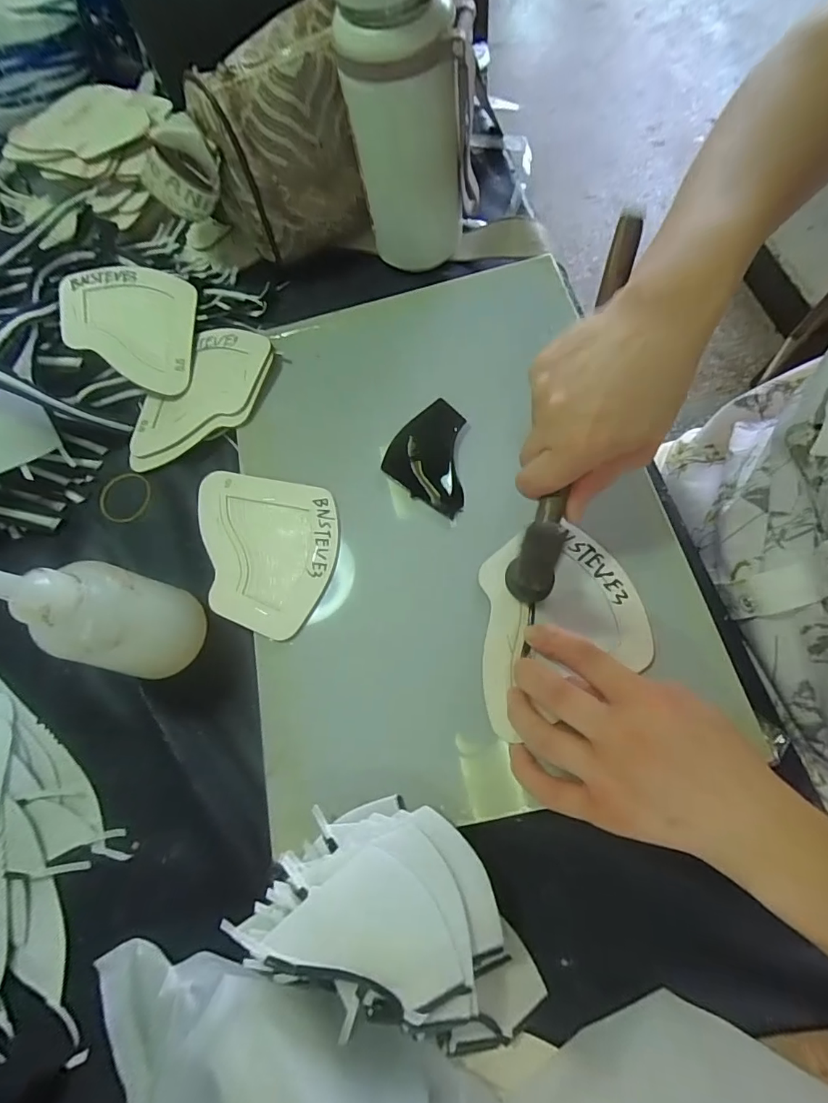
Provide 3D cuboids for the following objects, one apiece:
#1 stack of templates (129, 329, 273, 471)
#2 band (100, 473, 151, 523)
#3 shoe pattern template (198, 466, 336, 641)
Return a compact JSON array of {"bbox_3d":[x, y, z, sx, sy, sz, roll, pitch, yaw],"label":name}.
[{"bbox_3d":[-0.181,-0.130,0.405,0.110,0.006,0.131,10,78,19],"label":"stack of templates"},{"bbox_3d":[-0.241,-0.045,0.400,0.045,0.004,0.042,-1,77,4],"label":"band"},{"bbox_3d":[-0.114,-0.003,0.346,0.116,0.004,0.110,13,72,13],"label":"shoe pattern template"}]

